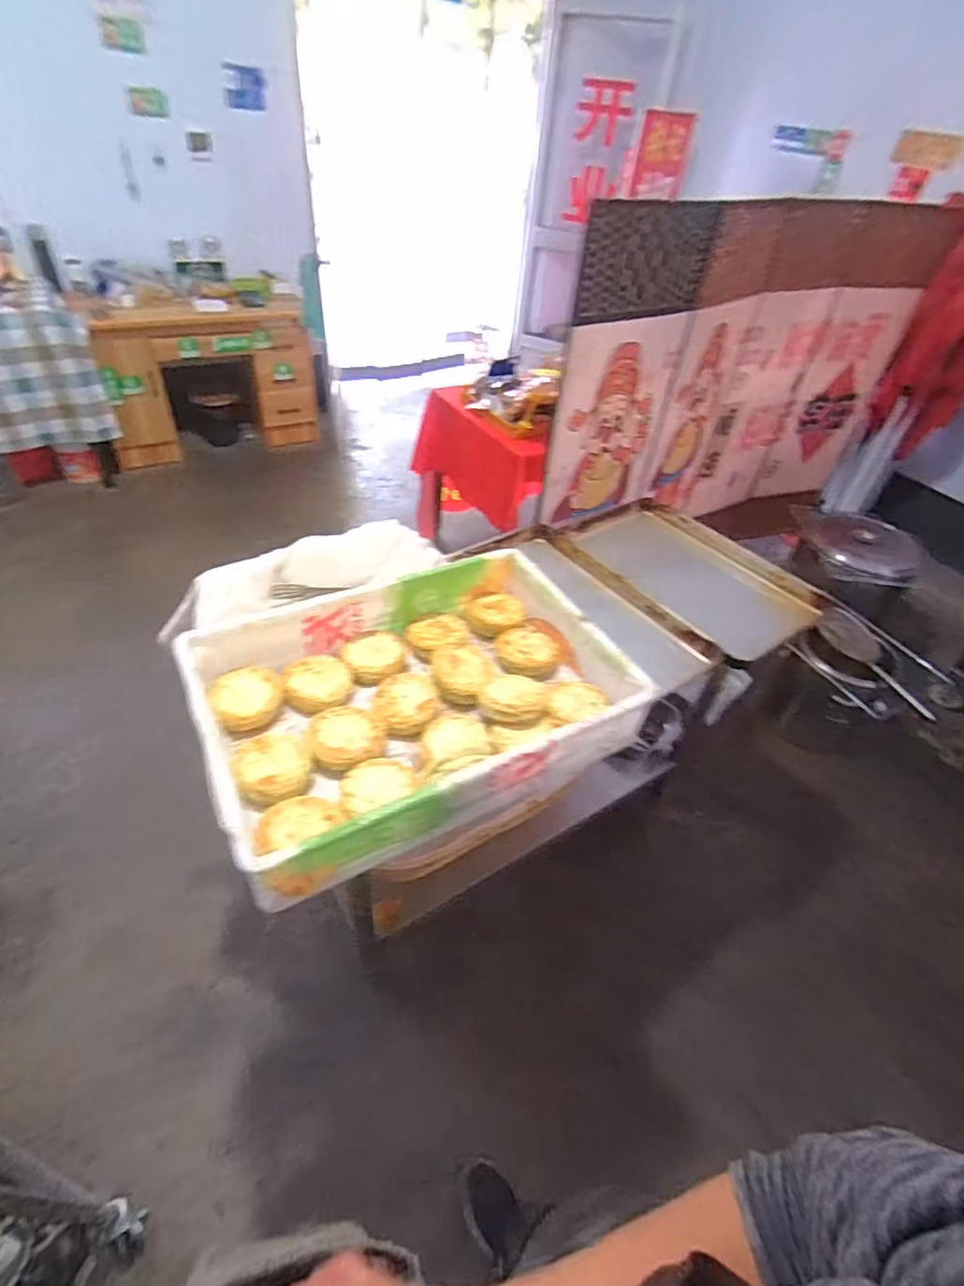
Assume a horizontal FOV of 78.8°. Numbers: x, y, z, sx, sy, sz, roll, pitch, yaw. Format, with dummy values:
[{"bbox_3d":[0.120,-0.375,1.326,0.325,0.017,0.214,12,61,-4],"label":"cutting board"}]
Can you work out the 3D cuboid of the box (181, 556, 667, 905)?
[{"bbox_3d":[-0.101,0.071,0.880,0.576,0.113,0.410,-18,48,-25],"label":"box"}]

